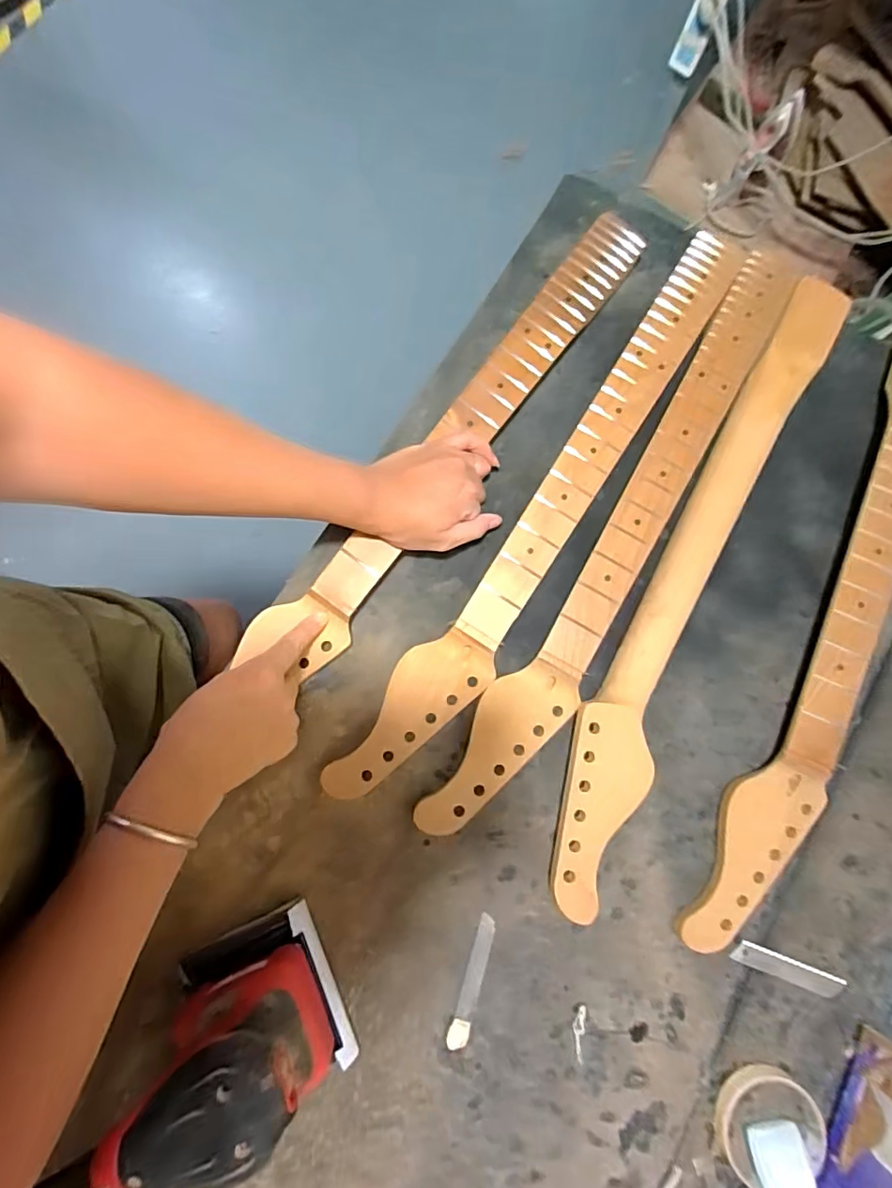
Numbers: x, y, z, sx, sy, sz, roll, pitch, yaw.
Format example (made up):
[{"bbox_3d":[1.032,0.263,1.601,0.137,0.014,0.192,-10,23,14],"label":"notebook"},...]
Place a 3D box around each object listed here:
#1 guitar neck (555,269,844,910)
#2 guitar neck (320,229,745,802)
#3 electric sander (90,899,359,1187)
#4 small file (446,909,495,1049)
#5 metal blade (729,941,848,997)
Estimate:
[{"bbox_3d":[0.224,-0.022,0.483,0.074,0.038,0.627,26,81,4],"label":"guitar neck"},{"bbox_3d":[0.106,-0.084,0.494,0.067,0.028,0.645,34,81,5],"label":"guitar neck"},{"bbox_3d":[-0.149,0.325,0.368,0.118,0.132,0.121,-24,81,-5],"label":"electric sander"},{"bbox_3d":[0.023,0.327,0.439,0.017,0.004,0.103,19,80,3],"label":"small file"},{"bbox_3d":[0.294,0.324,0.450,0.098,0.006,0.017,20,80,3],"label":"metal blade"}]

